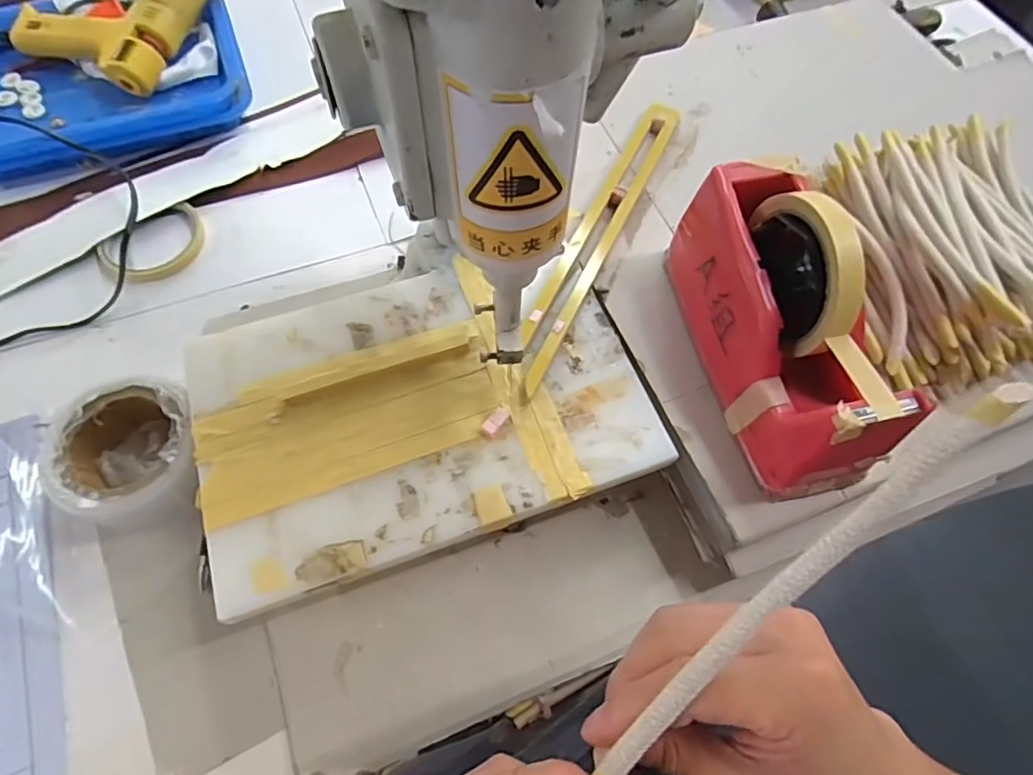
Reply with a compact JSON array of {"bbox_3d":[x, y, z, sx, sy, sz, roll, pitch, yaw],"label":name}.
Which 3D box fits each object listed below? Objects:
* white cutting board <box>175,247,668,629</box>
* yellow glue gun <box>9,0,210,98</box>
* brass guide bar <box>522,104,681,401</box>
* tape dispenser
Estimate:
[{"bbox_3d":[-0.065,0.008,0.403,0.297,0.011,0.199,-17,66,-11],"label":"white cutting board"},{"bbox_3d":[-0.398,-0.384,0.596,0.152,0.046,0.163,24,79,9],"label":"yellow glue gun"},{"bbox_3d":[0.064,-0.125,0.463,0.034,0.015,0.302,25,66,9],"label":"brass guide bar"},{"bbox_3d":[0.170,-0.043,0.362,0.074,0.123,0.198,-8,65,-7],"label":"tape dispenser"}]

